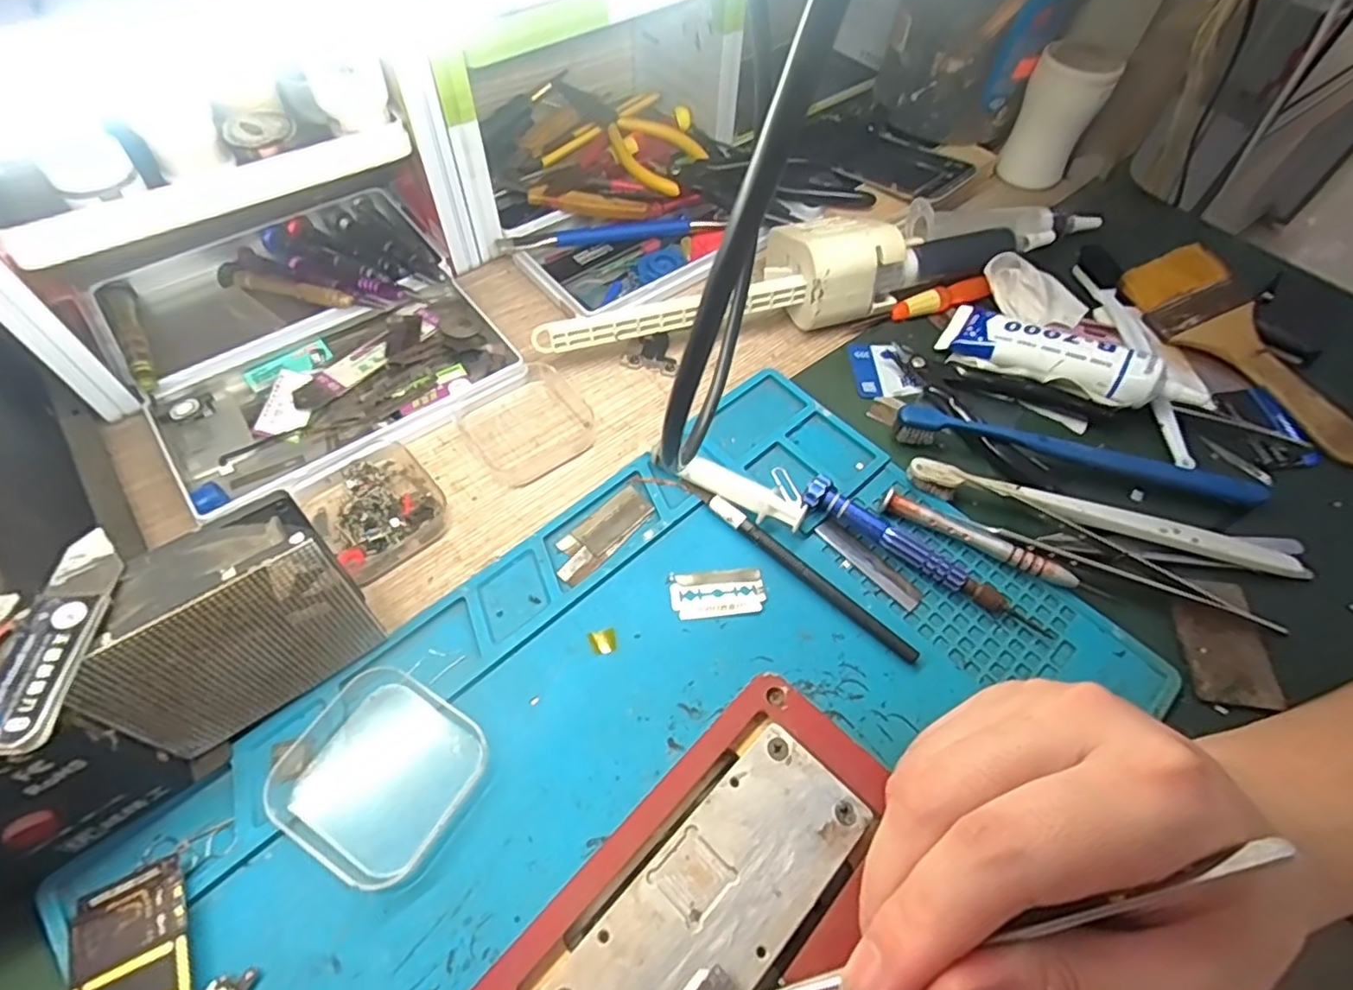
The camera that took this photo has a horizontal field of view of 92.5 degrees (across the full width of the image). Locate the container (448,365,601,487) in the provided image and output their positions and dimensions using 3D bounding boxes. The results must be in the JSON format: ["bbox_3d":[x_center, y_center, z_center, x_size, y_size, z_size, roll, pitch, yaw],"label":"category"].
[{"bbox_3d":[-0.081,-0.041,0.350,0.063,0.014,0.063,-35,65,-23],"label":"container"}]

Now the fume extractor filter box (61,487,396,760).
[{"bbox_3d":[-0.158,0.049,0.234,0.081,0.083,0.029,-34,64,-22],"label":"fume extractor filter box"}]

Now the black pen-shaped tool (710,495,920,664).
[{"bbox_3d":[0.062,0.037,0.301,0.115,0.007,0.008,38,62,20],"label":"black pen-shaped tool"}]

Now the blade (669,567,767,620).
[{"bbox_3d":[0.019,0.044,0.297,0.042,0.004,0.023,-3,57,-5],"label":"blade"}]

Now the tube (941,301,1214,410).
[{"bbox_3d":[0.224,-0.081,0.368,0.133,0.026,0.043,34,61,18],"label":"tube"}]

